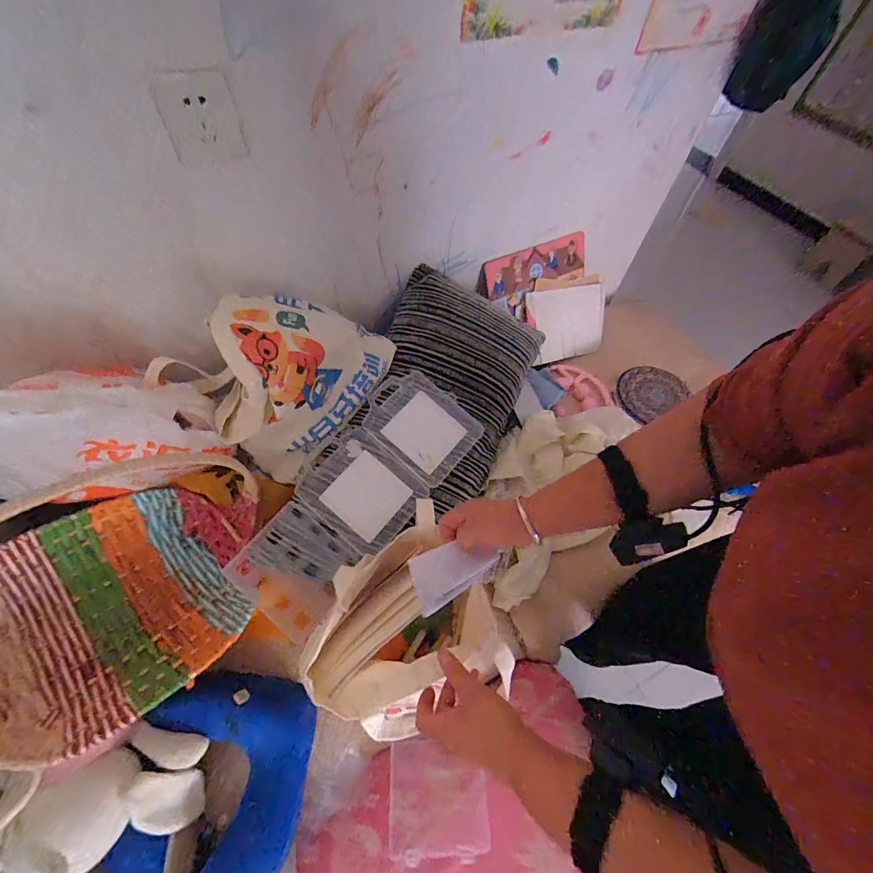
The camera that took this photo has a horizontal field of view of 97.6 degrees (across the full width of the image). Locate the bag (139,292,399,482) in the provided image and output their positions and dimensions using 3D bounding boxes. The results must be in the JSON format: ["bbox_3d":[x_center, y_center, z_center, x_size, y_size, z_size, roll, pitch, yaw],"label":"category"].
[{"bbox_3d":[-0.237,-0.131,0.661,0.235,0.254,0.339,38,65,19],"label":"bag"}]

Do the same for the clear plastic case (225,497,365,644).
[{"bbox_3d":[-0.222,0.206,0.604,0.160,0.023,0.148,40,73,-1],"label":"clear plastic case"}]

